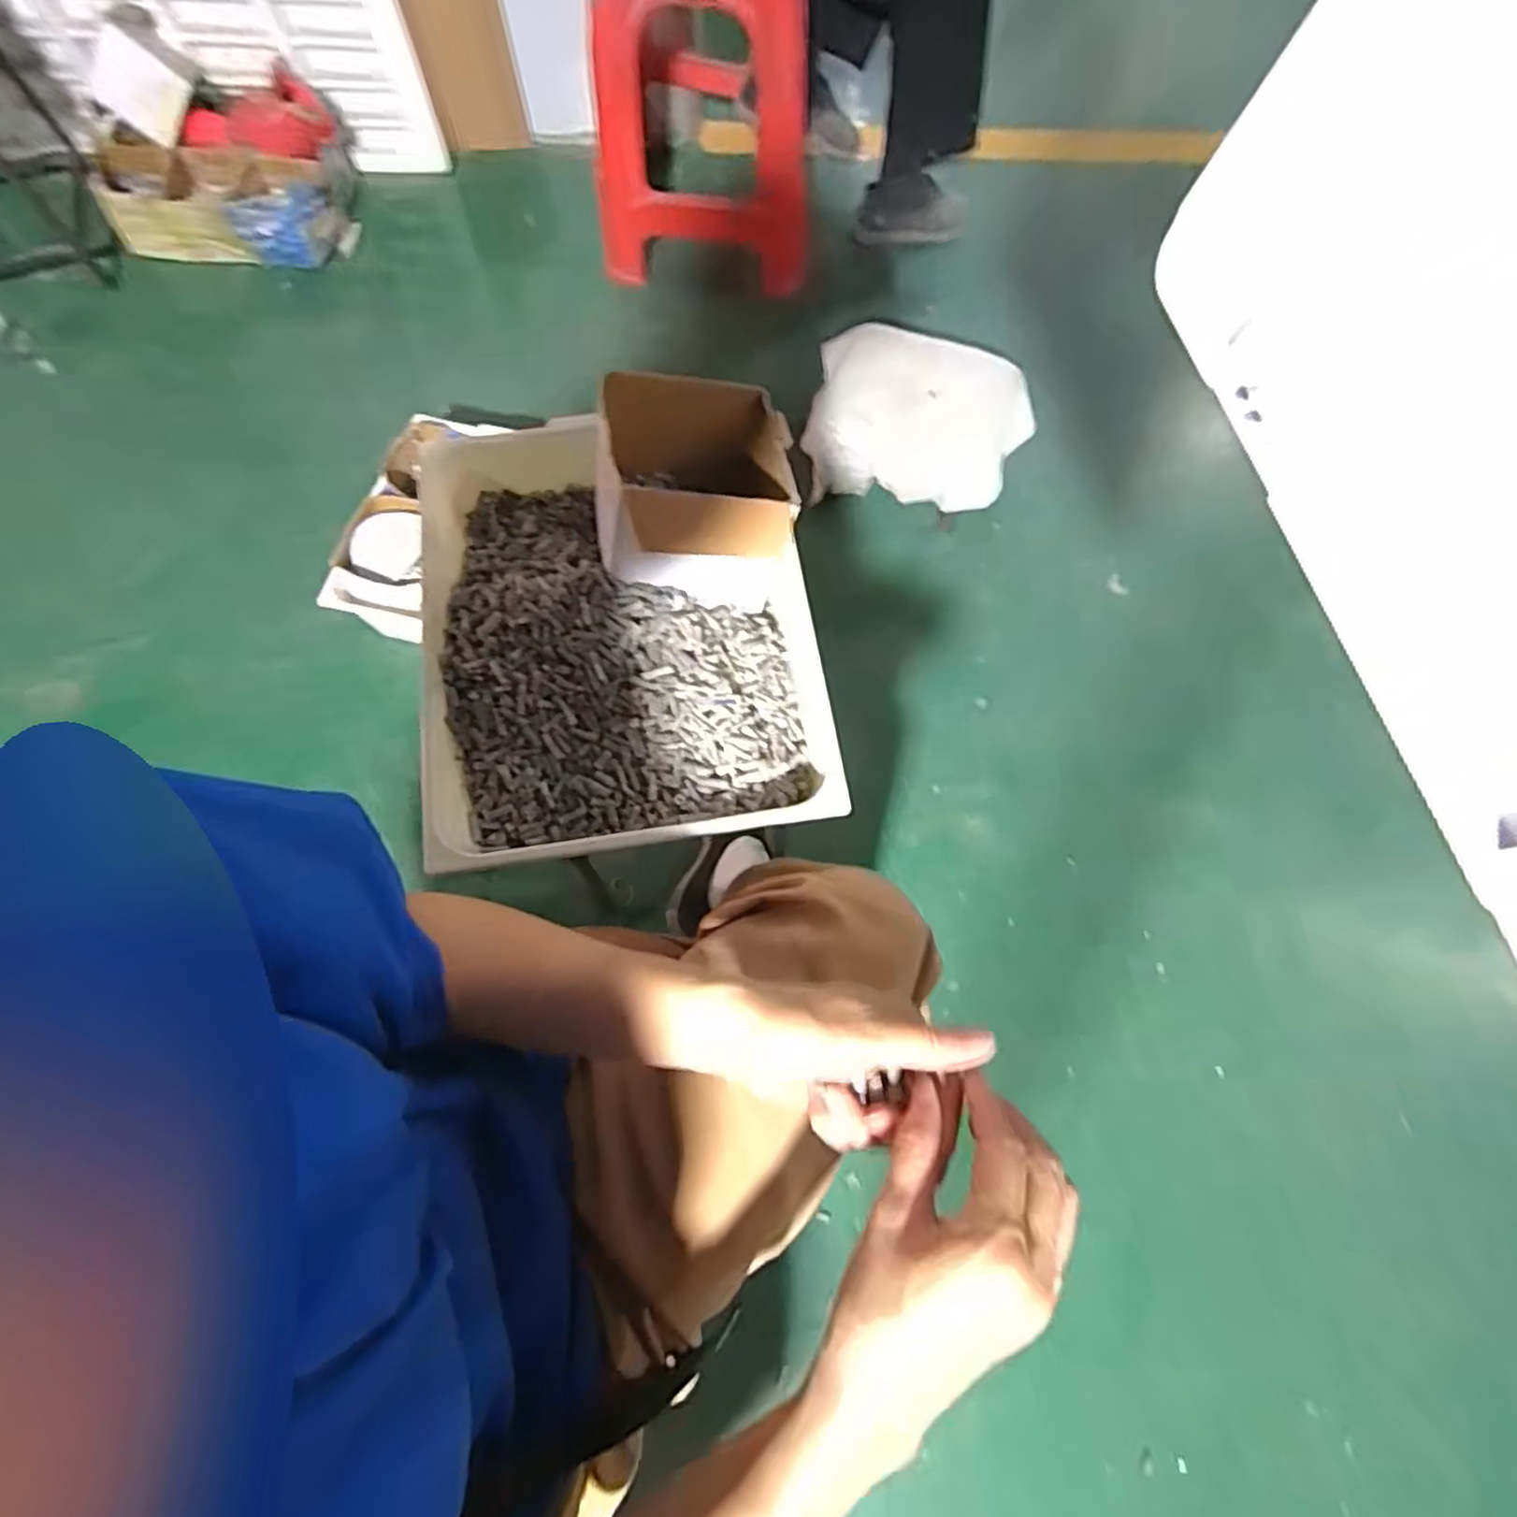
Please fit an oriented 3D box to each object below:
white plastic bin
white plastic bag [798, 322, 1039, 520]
[{"bbox_3d":[-0.113,-0.103,0.561,0.303,0.071,0.365,-8,71,-4],"label":"white plastic bin"},{"bbox_3d":[0.256,-0.551,1.153,0.342,0.160,0.255,10,70,2],"label":"white plastic bag"}]

